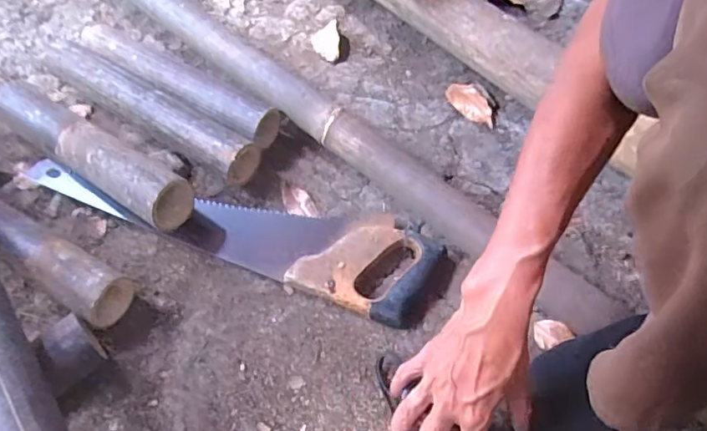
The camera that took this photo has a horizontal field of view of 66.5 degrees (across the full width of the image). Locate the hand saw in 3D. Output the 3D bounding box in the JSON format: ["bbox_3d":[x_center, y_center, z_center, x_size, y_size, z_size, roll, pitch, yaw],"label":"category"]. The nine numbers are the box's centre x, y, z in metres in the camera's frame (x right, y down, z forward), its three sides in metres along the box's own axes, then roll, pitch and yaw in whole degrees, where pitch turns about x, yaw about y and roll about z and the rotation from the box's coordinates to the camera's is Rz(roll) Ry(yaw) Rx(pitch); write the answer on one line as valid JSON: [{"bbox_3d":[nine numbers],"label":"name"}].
[{"bbox_3d":[-0.144,-0.006,0.644,0.493,0.025,0.118,20,60,13],"label":"hand saw"}]

